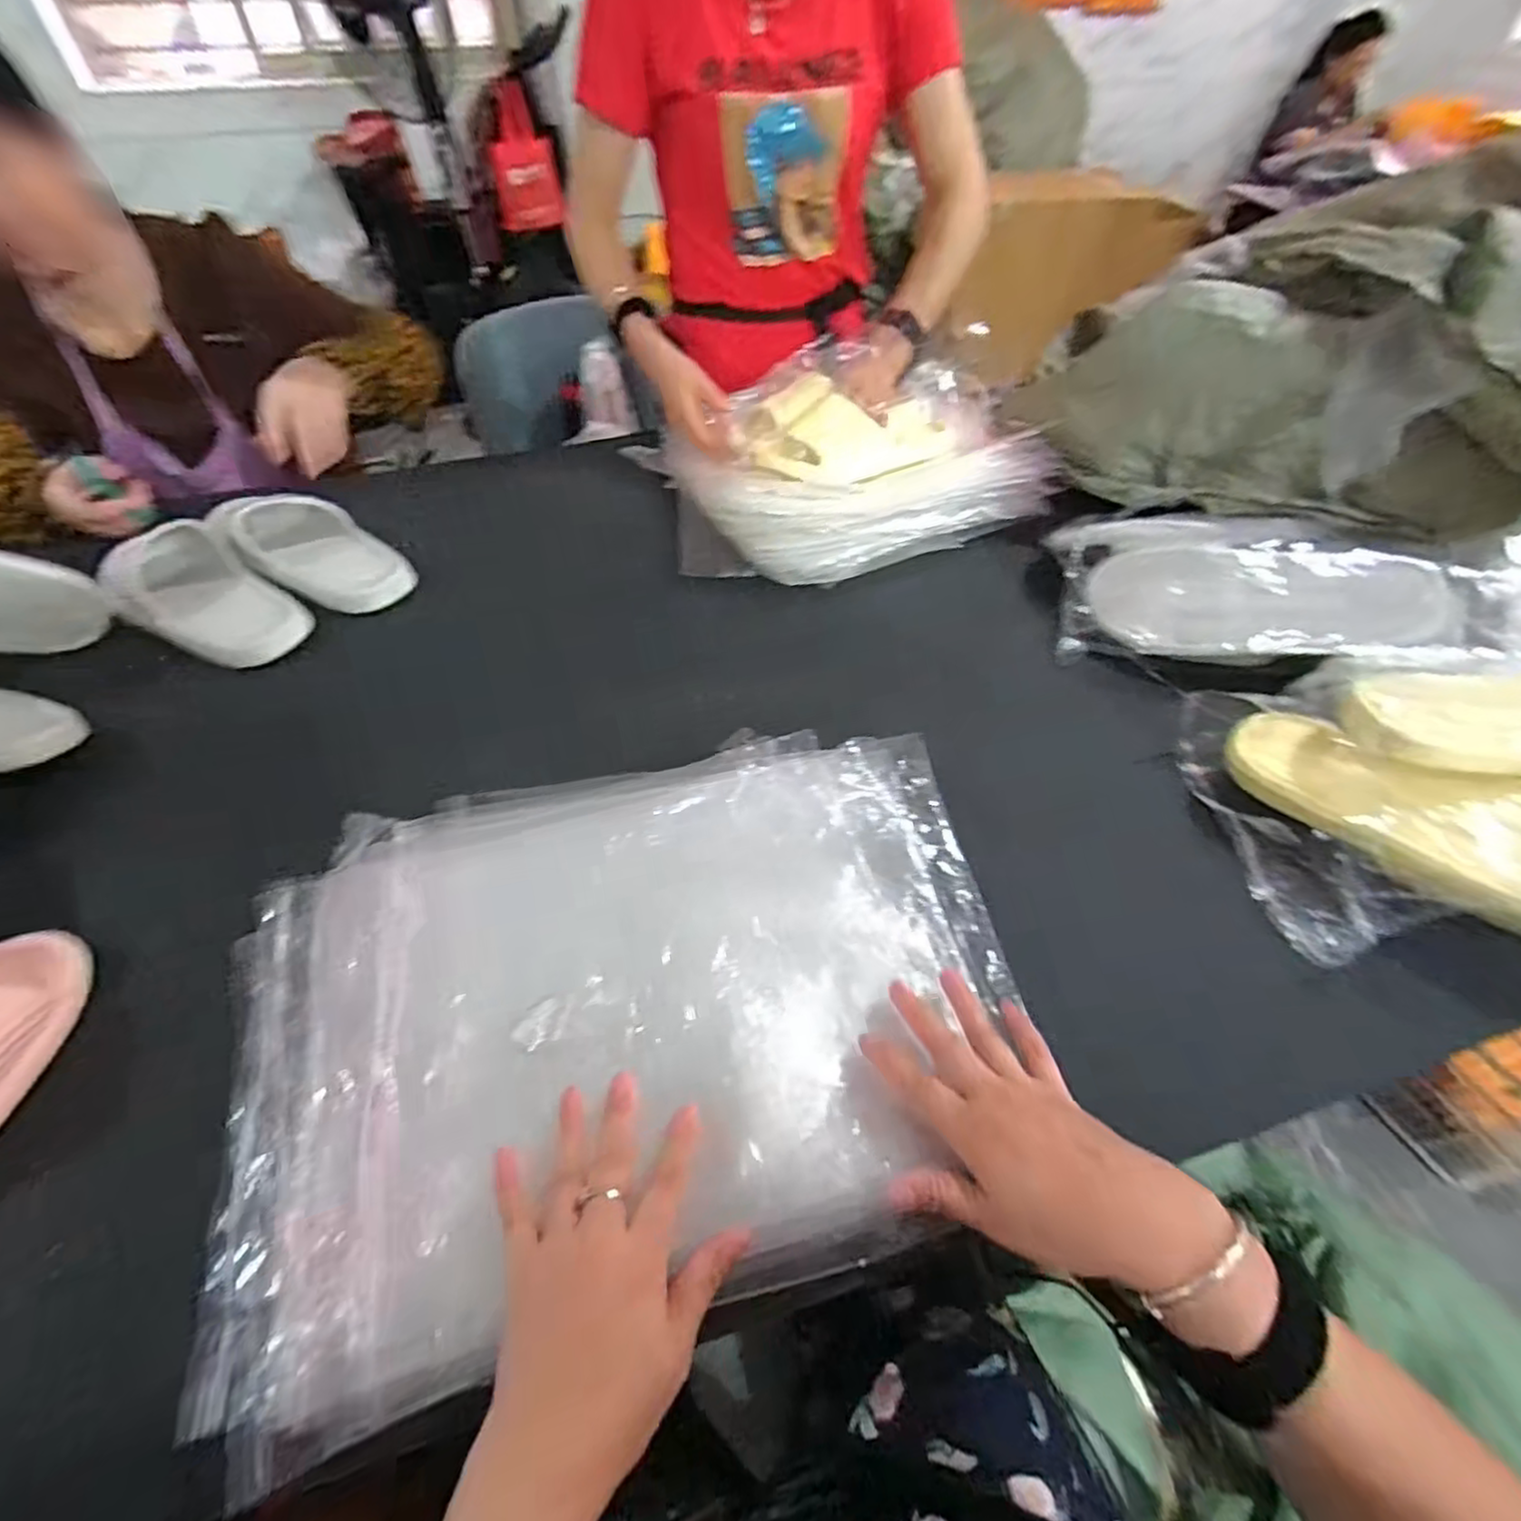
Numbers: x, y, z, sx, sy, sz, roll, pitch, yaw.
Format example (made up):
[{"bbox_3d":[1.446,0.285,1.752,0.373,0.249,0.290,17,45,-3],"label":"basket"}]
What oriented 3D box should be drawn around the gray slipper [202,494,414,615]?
[{"bbox_3d":[-0.489,-0.232,0.752,0.220,0.065,0.115,30,57,23],"label":"gray slipper"}]

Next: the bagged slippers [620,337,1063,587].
[{"bbox_3d":[0.102,-0.358,0.802,0.429,0.122,0.279,-16,52,-12],"label":"bagged slippers"}]

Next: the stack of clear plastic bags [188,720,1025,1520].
[{"bbox_3d":[-0.083,0.145,0.449,0.492,0.030,0.350,-13,51,-10],"label":"stack of clear plastic bags"}]

